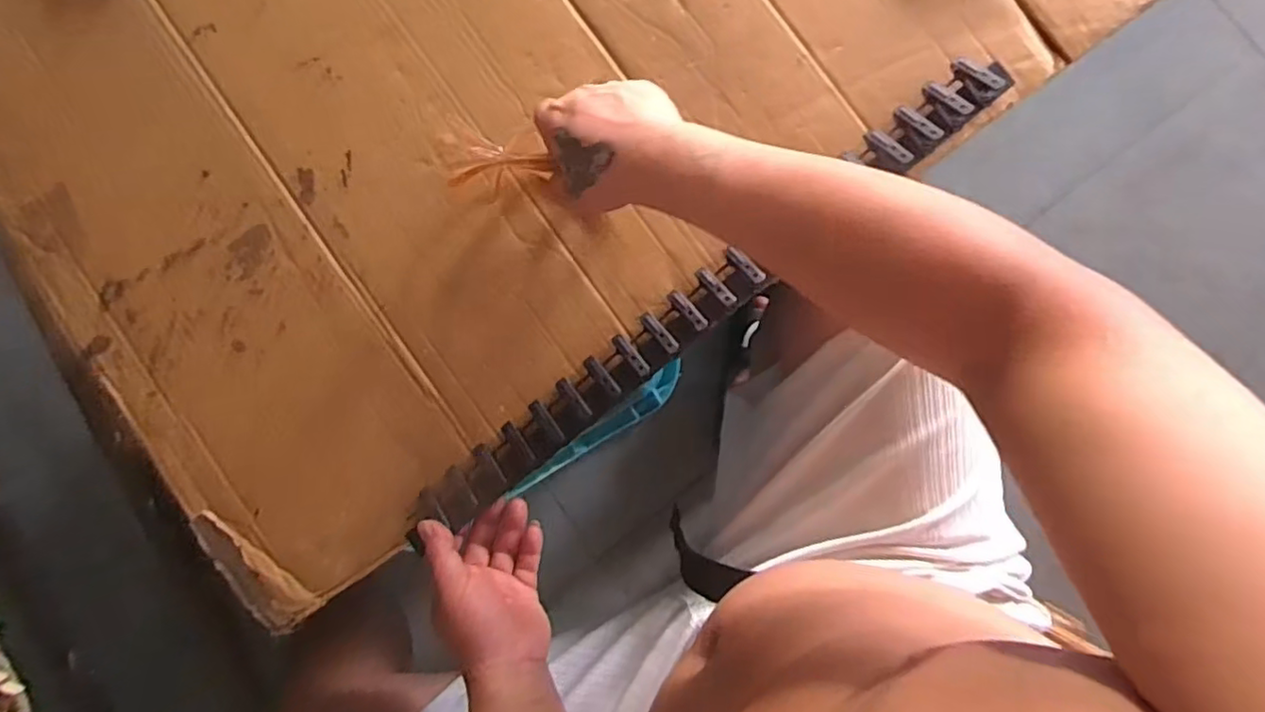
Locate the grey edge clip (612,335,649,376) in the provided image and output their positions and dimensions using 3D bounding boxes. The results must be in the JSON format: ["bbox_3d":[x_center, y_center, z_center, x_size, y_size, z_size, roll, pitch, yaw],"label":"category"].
[{"bbox_3d":[-0.002,-0.002,0.509,0.010,0.011,0.046,-41,62,2],"label":"grey edge clip"}]

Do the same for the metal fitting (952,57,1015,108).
[{"bbox_3d":[0.268,-0.217,0.491,0.035,0.023,0.041,-36,86,3],"label":"metal fitting"}]

